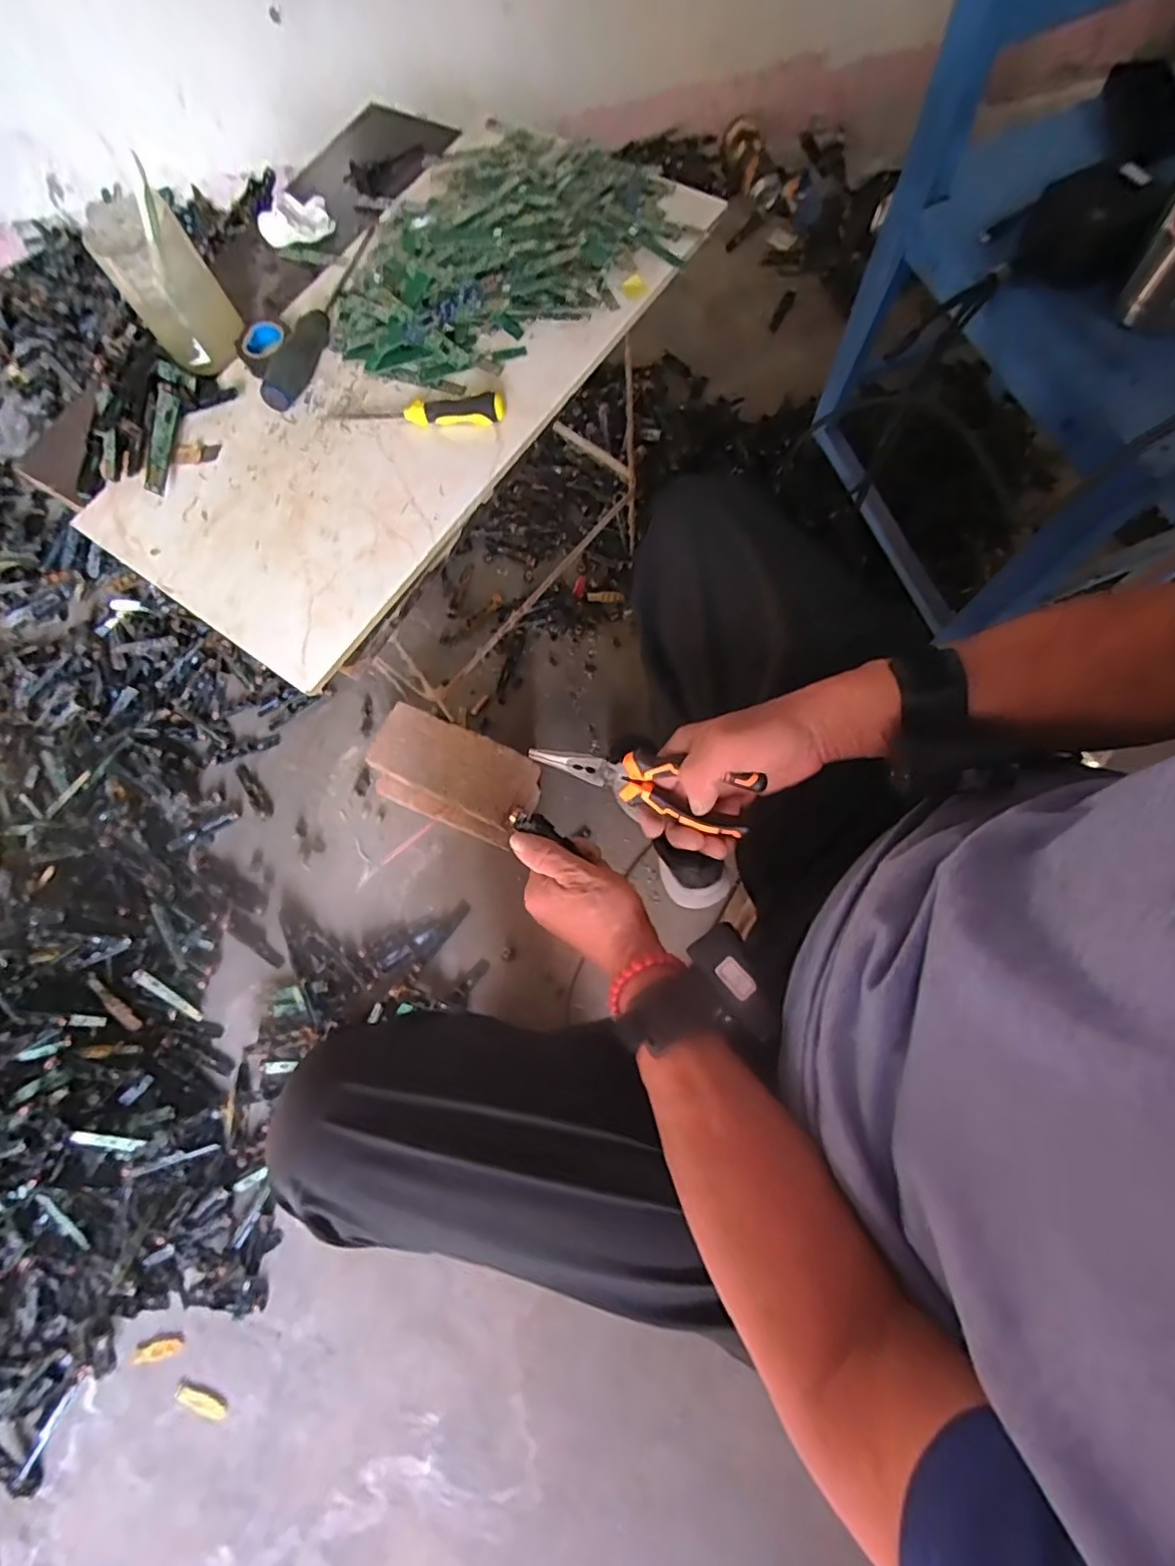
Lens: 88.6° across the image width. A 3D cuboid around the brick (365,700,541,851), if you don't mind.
[{"bbox_3d":[-0.192,-0.009,0.877,0.243,0.082,0.128,22,76,12],"label":"brick"}]

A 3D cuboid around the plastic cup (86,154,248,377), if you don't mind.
[{"bbox_3d":[-0.374,-0.448,0.528,0.077,0.124,0.078,-37,73,-6],"label":"plastic cup"}]

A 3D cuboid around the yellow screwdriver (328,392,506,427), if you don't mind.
[{"bbox_3d":[-0.151,-0.332,0.531,0.157,0.023,0.025,7,74,8],"label":"yellow screwdriver"}]

